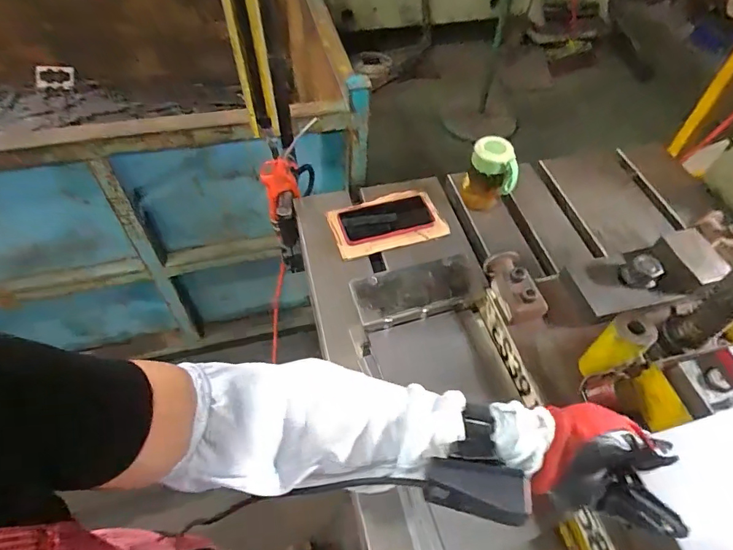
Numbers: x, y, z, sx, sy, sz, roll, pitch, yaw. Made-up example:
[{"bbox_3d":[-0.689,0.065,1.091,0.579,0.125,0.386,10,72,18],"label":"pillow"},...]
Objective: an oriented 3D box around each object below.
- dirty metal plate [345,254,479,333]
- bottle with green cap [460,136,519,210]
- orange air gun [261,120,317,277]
[{"bbox_3d":[0.064,0.021,0.596,0.158,0.022,0.073,-12,55,-9],"label":"dirty metal plate"},{"bbox_3d":[0.218,-0.173,0.825,0.065,0.129,0.072,-20,57,-15],"label":"bottle with green cap"},{"bbox_3d":[-0.146,-0.132,0.875,0.093,0.295,0.074,1,29,0],"label":"orange air gun"}]

